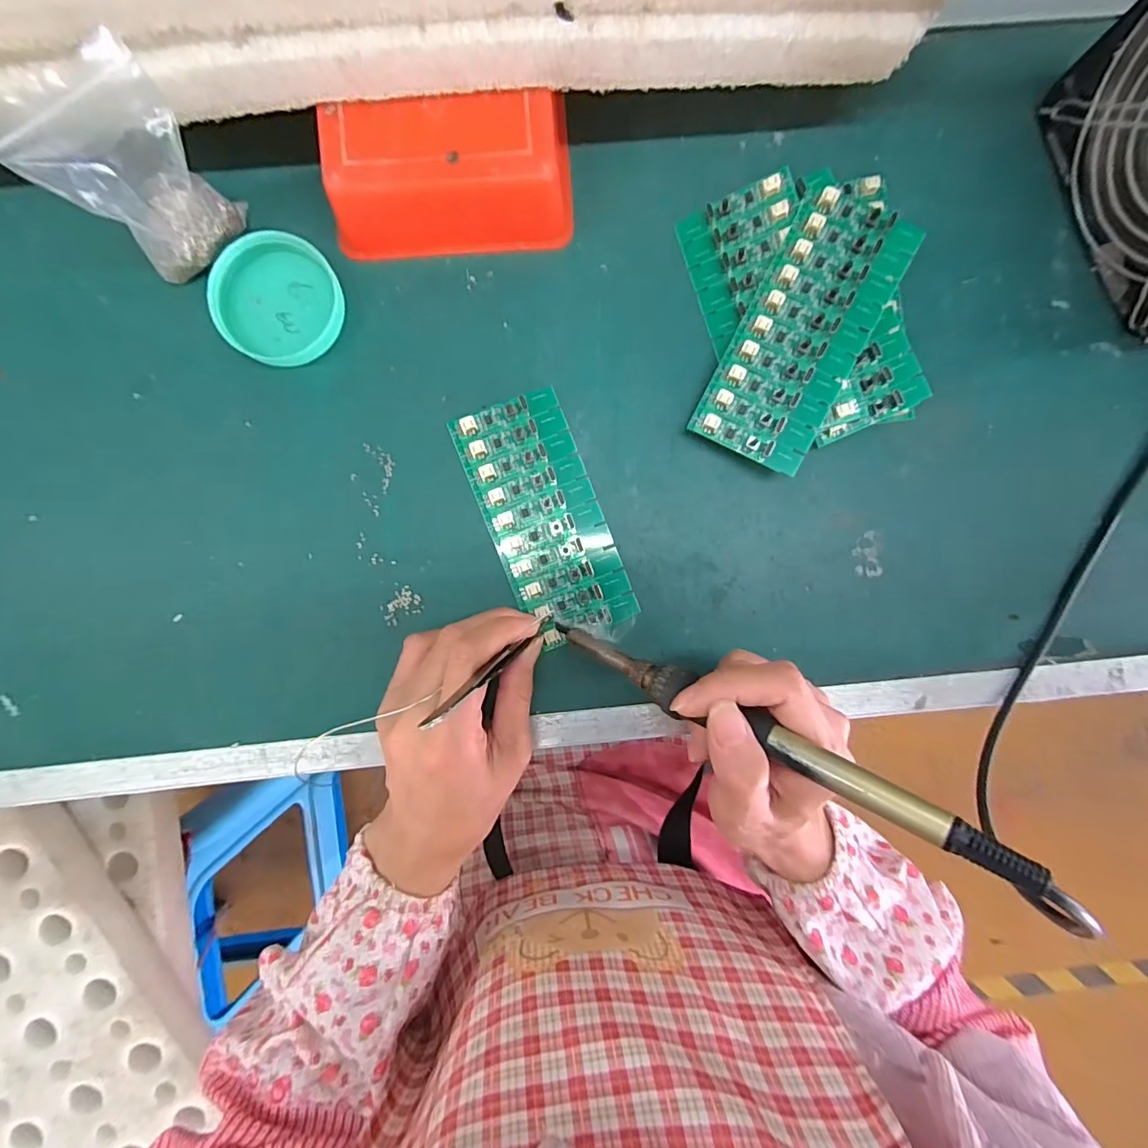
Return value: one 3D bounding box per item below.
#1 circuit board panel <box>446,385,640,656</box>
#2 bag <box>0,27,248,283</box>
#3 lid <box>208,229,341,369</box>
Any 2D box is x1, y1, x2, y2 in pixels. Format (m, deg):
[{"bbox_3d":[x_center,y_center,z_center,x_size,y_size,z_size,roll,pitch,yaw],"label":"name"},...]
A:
[{"bbox_3d":[-0.016,-0.031,0.286,0.062,0.007,0.137,-23,91,-1],"label":"circuit board panel"},{"bbox_3d":[-0.203,-0.187,0.238,0.066,0.082,0.029,-42,65,3],"label":"bag"},{"bbox_3d":[-0.162,-0.150,0.278,0.063,0.015,0.065,0,91,-1],"label":"lid"}]

